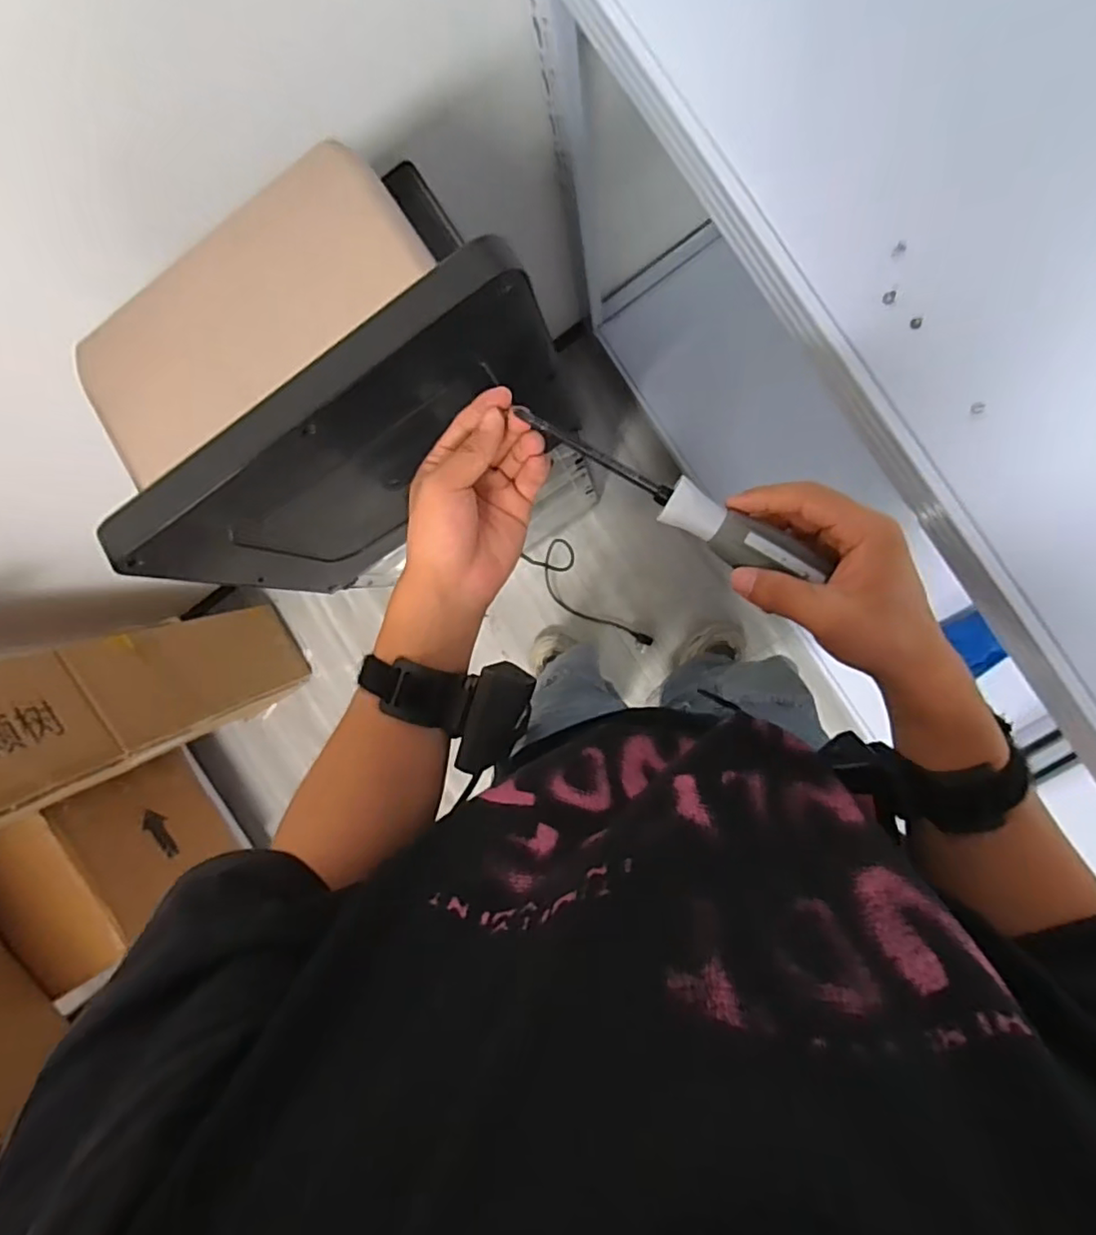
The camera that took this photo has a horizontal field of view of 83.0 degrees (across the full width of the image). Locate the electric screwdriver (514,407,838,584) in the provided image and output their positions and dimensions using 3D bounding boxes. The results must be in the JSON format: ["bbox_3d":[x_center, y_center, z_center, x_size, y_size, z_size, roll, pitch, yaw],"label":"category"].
[{"bbox_3d":[0.069,-0.067,0.349,0.179,0.024,0.029,29,97,5],"label":"electric screwdriver"}]

